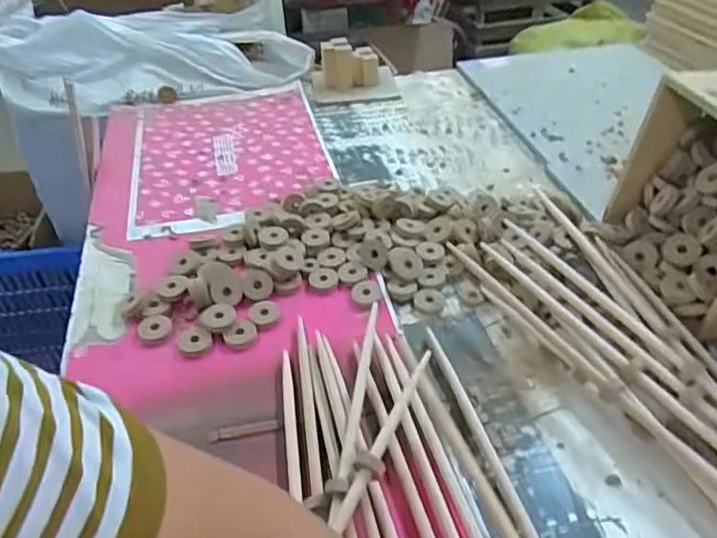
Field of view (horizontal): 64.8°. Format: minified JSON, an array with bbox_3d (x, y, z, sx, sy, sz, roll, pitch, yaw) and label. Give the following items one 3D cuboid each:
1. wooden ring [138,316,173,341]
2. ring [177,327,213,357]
[{"bbox_3d":[-0.220,0.064,0.611,0.034,0.007,0.036,-1,42,1],"label":"wooden ring"},{"bbox_3d":[-0.175,0.076,0.599,0.038,0.009,0.032,14,44,17],"label":"ring"}]

